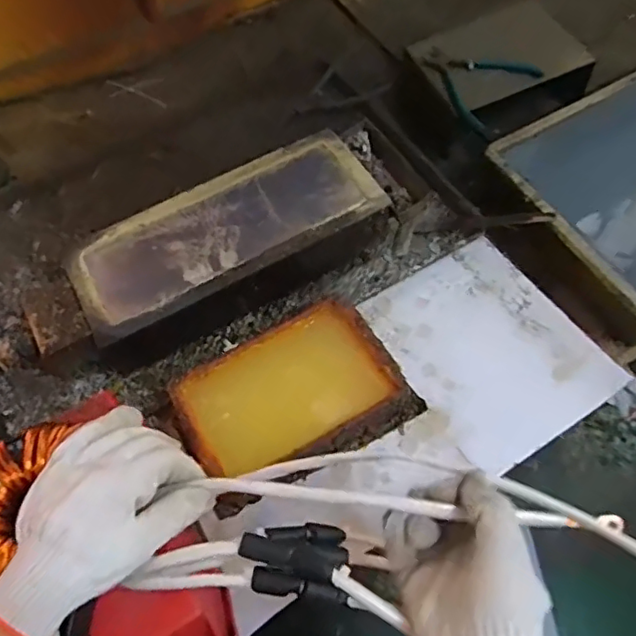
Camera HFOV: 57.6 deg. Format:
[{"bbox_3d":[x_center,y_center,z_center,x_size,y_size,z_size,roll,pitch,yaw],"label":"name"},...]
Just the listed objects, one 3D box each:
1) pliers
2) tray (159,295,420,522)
[{"bbox_3d":[0.196,-0.302,0.739,0.133,0.020,0.135,33,68,20],"label":"pliers"},{"bbox_3d":[-0.024,0.081,0.578,0.221,0.066,0.140,-27,62,-11],"label":"tray"}]

